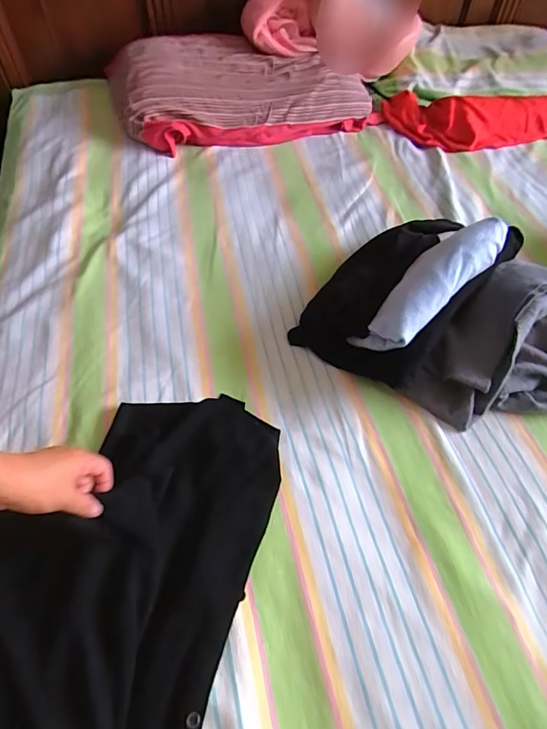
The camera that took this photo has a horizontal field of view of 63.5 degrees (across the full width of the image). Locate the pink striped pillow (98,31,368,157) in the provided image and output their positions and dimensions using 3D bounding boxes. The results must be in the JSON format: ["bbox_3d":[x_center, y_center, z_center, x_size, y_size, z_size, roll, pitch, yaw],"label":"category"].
[{"bbox_3d":[-0.091,-0.664,1.056,0.571,0.115,0.358,-12,55,-9],"label":"pink striped pillow"}]

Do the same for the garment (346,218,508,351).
[{"bbox_3d":[0.221,-0.118,0.612,0.265,0.073,0.085,-44,64,-7],"label":"garment"}]

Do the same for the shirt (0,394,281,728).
[{"bbox_3d":[-0.170,0.299,0.405,0.333,0.047,0.618,1,54,0],"label":"shirt"}]

